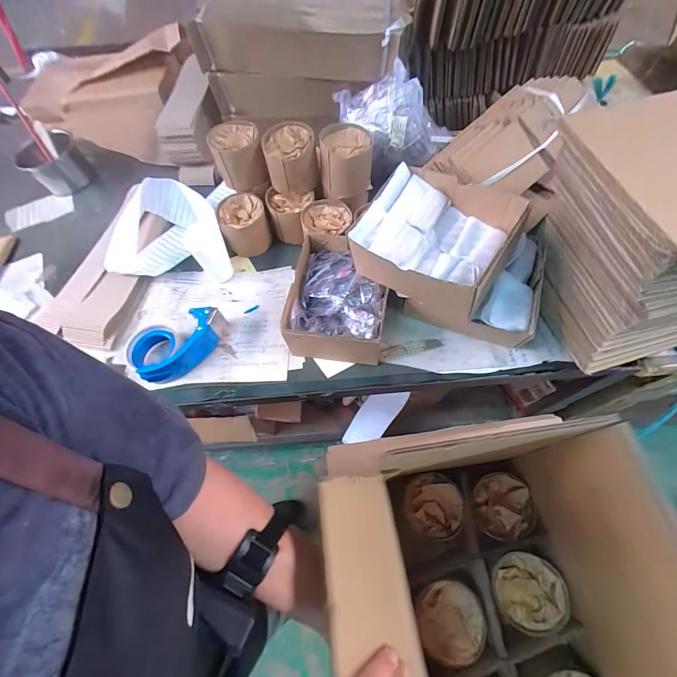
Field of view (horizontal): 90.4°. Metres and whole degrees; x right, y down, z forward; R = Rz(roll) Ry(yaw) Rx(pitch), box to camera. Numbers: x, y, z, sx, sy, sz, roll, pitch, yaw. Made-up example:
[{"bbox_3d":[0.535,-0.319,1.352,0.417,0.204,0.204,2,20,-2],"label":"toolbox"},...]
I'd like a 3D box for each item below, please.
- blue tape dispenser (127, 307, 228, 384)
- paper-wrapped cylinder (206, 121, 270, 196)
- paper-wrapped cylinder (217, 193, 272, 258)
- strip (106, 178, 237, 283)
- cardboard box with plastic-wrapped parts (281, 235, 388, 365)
[{"bbox_3d":[-0.266,0.015,0.568,0.162,0.067,0.087,-23,66,-8],"label":"blue tape dispenser"},{"bbox_3d":[-0.190,-0.347,0.647,0.094,0.085,0.103,-15,65,-4],"label":"paper-wrapped cylinder"},{"bbox_3d":[-0.183,-0.227,0.673,0.091,0.084,0.088,-10,65,-2],"label":"paper-wrapped cylinder"},{"bbox_3d":[-0.326,-0.214,0.677,0.228,0.090,0.195,1,65,3],"label":"strip"},{"bbox_3d":[0.002,-0.071,0.569,0.155,0.079,0.200,7,66,6],"label":"cardboard box with plastic-wrapped parts"}]

